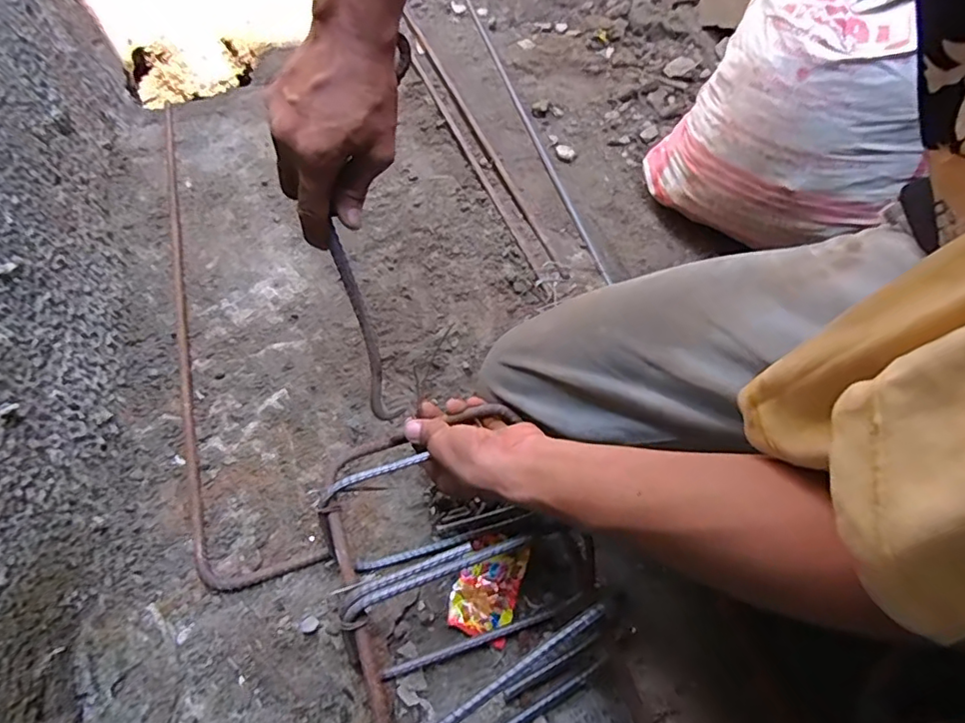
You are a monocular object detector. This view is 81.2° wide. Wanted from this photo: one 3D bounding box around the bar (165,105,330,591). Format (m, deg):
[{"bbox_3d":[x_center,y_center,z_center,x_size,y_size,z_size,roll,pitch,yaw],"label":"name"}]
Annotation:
[{"bbox_3d":[-0.364,-0.111,0.715,0.101,0.016,0.839,-21,56,-14],"label":"bar"}]

